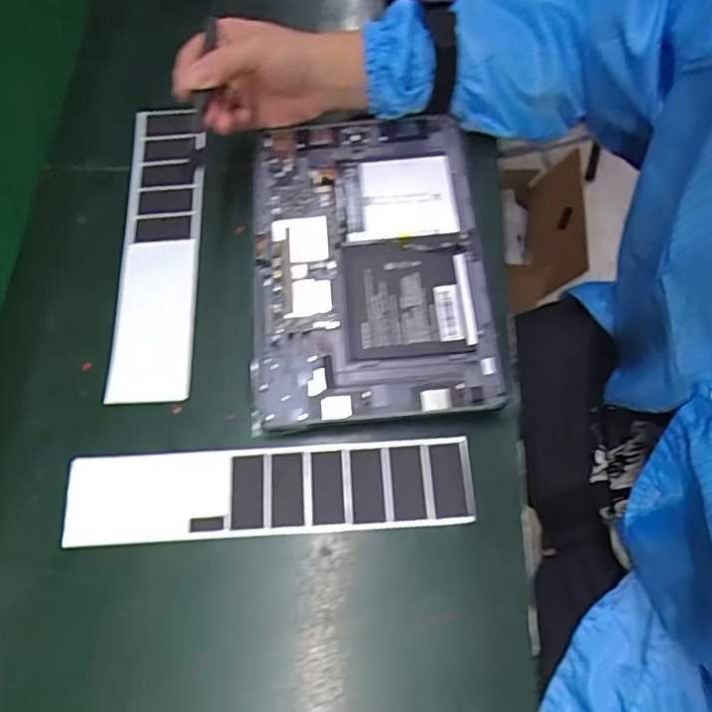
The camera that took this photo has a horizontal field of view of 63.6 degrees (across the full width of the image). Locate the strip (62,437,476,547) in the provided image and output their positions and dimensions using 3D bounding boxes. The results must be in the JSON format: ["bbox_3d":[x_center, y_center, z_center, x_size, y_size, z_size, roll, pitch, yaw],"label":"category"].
[{"bbox_3d":[-0.059,0.091,0.389,0.267,0.009,0.057,-3,68,1],"label":"strip"}]

